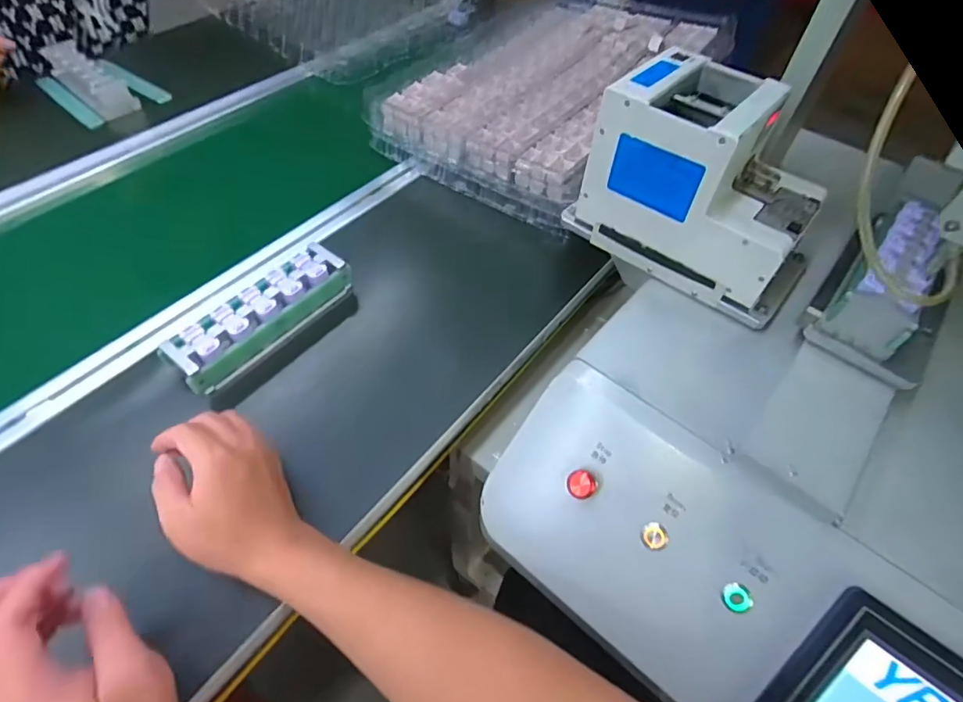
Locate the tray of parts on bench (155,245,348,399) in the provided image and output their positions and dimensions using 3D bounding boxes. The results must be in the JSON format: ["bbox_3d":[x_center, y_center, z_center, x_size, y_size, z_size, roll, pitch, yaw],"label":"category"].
[{"bbox_3d":[-0.225,-0.040,0.517,0.054,0.044,0.194,33,60,20],"label":"tray of parts on bench"}]

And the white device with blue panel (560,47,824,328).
[{"bbox_3d":[0.226,-0.164,0.485,0.216,0.147,0.142,39,62,23],"label":"white device with blue panel"}]

